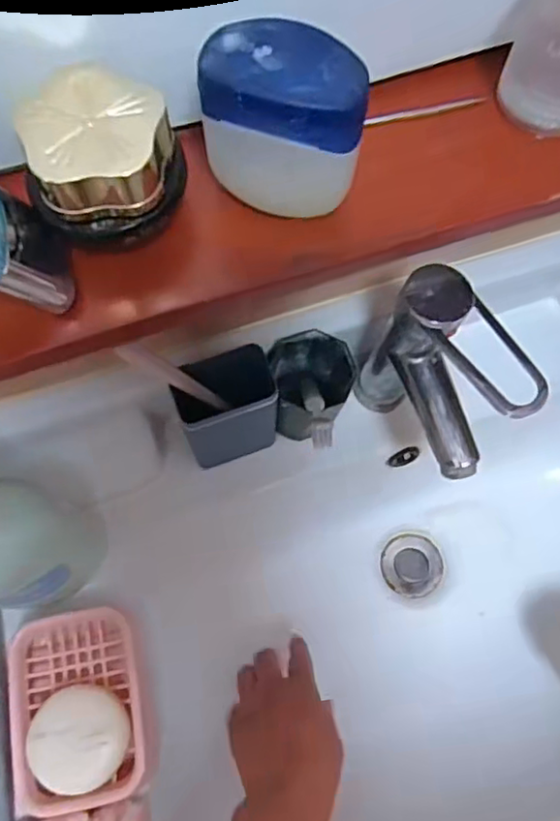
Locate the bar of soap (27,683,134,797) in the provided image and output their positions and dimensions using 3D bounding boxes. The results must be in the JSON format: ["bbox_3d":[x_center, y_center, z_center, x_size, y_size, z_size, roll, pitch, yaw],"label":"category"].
[{"bbox_3d":[-0.131,0.213,0.404,0.063,0.015,0.060,0,70,-1],"label":"bar of soap"}]

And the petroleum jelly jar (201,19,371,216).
[{"bbox_3d":[0.001,-0.101,0.220,0.055,0.059,0.031,13,70,4],"label":"petroleum jelly jar"}]

